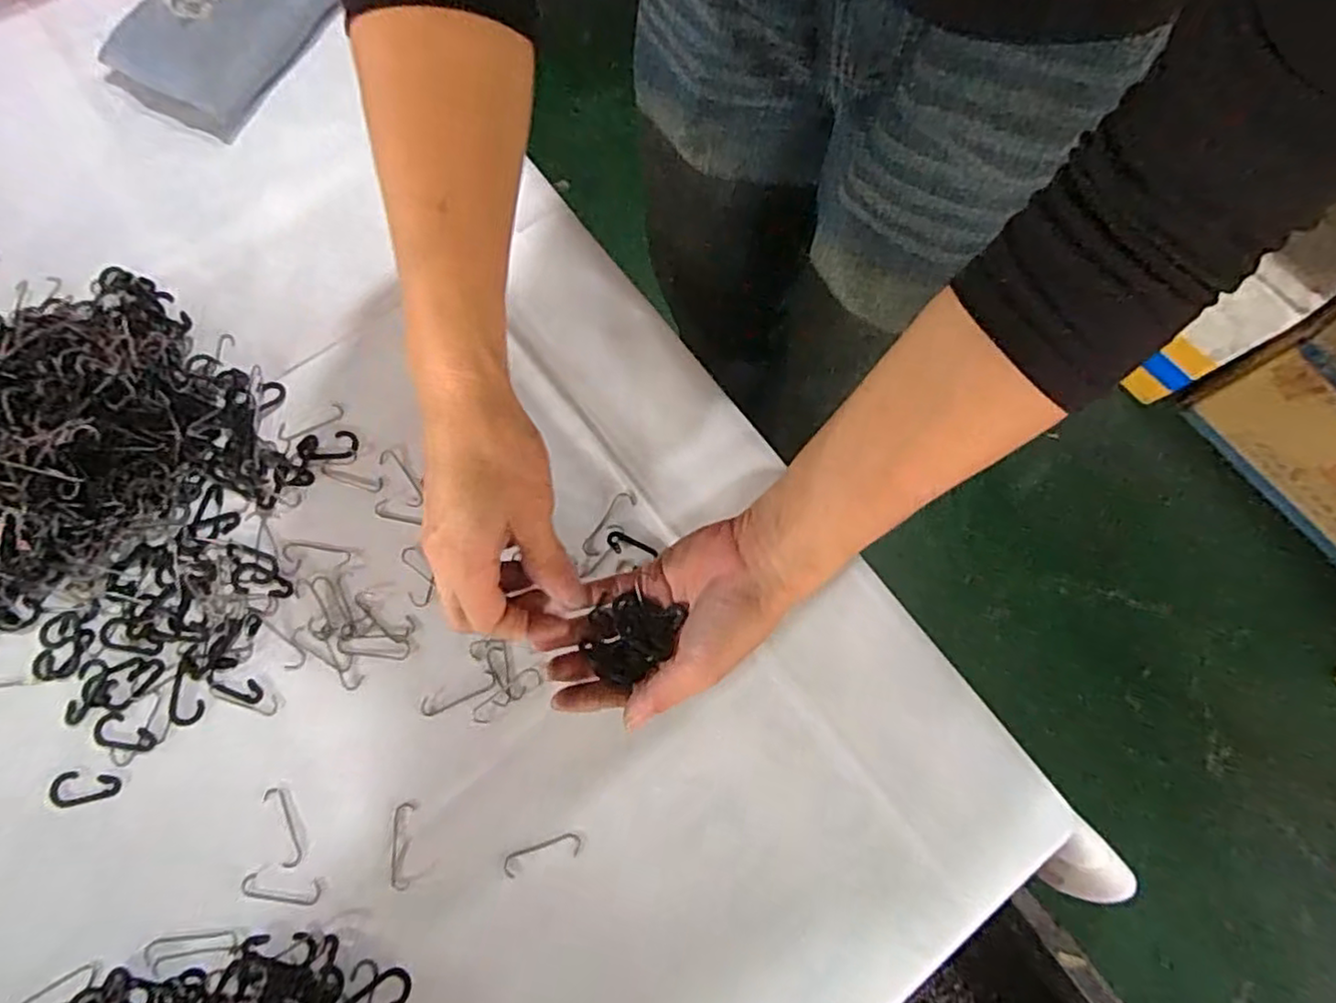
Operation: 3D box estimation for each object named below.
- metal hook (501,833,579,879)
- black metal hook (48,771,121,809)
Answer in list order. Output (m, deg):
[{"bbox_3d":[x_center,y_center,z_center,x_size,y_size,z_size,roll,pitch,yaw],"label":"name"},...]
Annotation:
[{"bbox_3d":[-0.068,0.191,0.363,0.042,0.004,0.012,-15,74,-7],"label":"metal hook"},{"bbox_3d":[-0.318,0.155,0.365,0.036,0.004,0.018,-11,74,-5],"label":"black metal hook"}]

